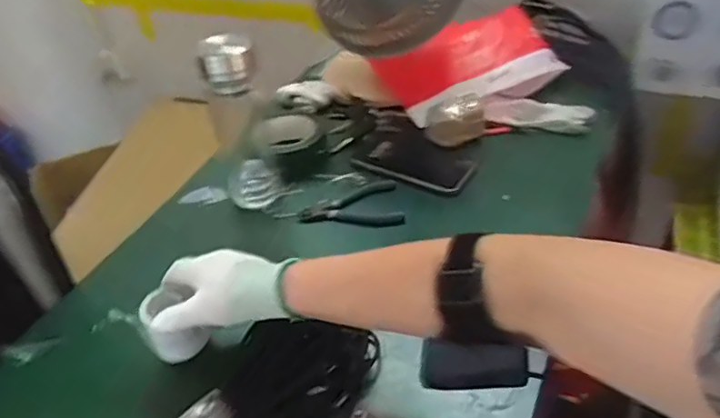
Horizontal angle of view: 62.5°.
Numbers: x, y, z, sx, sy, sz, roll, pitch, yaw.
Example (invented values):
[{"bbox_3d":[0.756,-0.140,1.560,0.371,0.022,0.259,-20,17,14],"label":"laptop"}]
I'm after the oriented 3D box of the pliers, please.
[{"bbox_3d":[-0.010,0.001,0.723,0.121,0.017,0.060,-12,39,-7],"label":"pliers"}]

